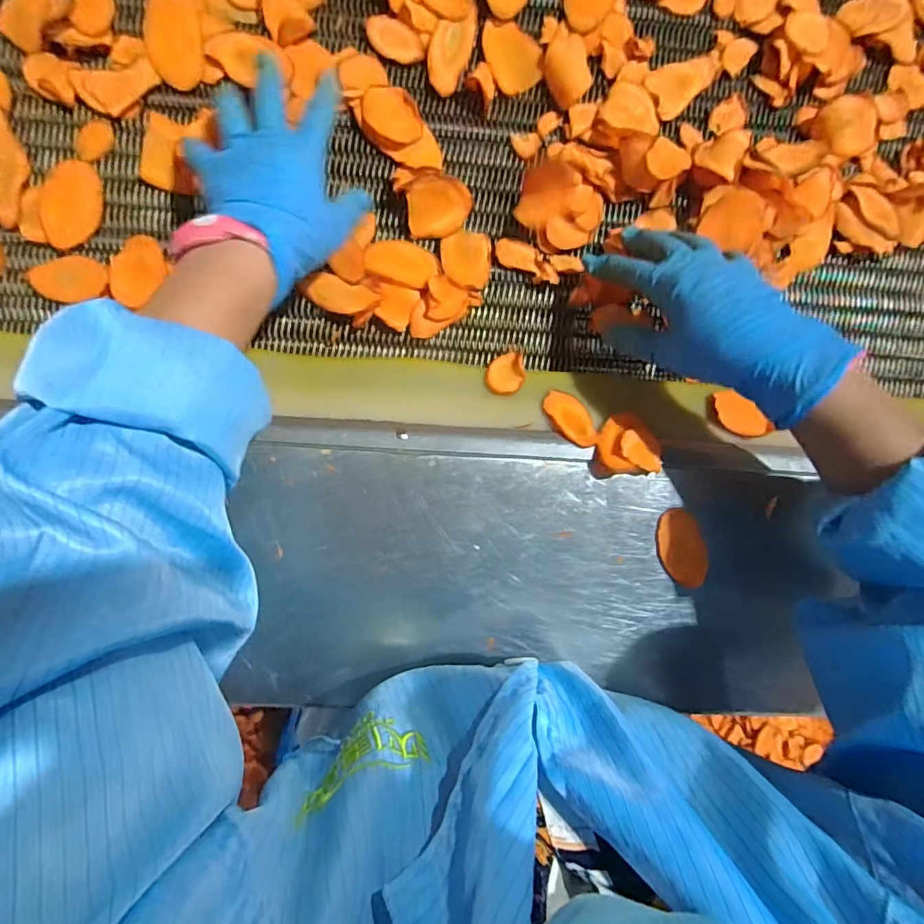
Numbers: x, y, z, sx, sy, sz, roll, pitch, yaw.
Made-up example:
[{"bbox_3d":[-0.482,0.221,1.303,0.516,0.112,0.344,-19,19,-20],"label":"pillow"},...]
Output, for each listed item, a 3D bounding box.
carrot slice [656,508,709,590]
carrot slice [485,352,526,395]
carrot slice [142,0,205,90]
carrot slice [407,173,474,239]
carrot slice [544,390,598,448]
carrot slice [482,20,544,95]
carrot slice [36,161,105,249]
[{"bbox_3d":[0.160,0.063,0.366,0.034,0.006,0.057,-22,91,-5],"label":"carrot slice"},{"bbox_3d":[0.034,-0.069,0.391,0.030,0.004,0.040,-1,62,-3],"label":"carrot slice"},{"bbox_3d":[-0.223,-0.331,0.389,0.041,0.004,0.084,-11,90,-5],"label":"carrot slice"},{"bbox_3d":[-0.016,-0.200,0.396,0.050,0.007,0.043,-12,124,-15],"label":"carrot slice"},{"bbox_3d":[0.082,-0.033,0.379,0.031,0.004,0.054,-19,60,-19],"label":"carrot slice"},{"bbox_3d":[0.042,-0.334,0.411,0.043,0.004,0.059,-20,91,-5],"label":"carrot slice"},{"bbox_3d":[-0.296,-0.194,0.381,0.042,0.005,0.064,3,89,-5],"label":"carrot slice"}]

